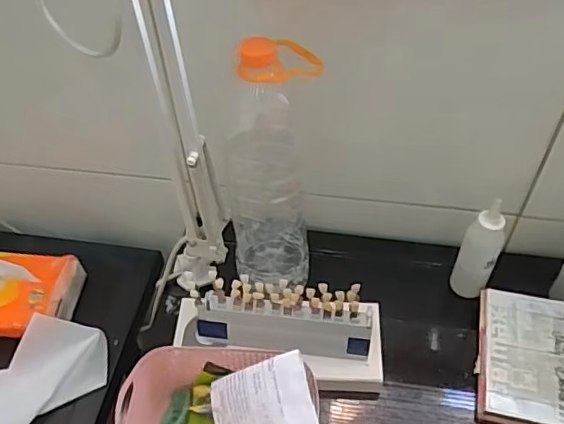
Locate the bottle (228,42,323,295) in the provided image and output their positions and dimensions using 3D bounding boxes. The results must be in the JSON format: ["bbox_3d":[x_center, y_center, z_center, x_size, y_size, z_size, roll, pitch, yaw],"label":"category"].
[{"bbox_3d":[-0.012,-0.037,0.570,0.091,0.286,0.077,-2,49,0],"label":"bottle"}]

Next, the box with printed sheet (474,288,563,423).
[{"bbox_3d":[0.255,0.153,0.591,0.096,0.010,0.154,11,50,11],"label":"box with printed sheet"}]

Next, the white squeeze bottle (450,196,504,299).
[{"bbox_3d":[0.216,0.044,0.621,0.033,0.131,0.031,-5,49,-3],"label":"white squeeze bottle"}]

